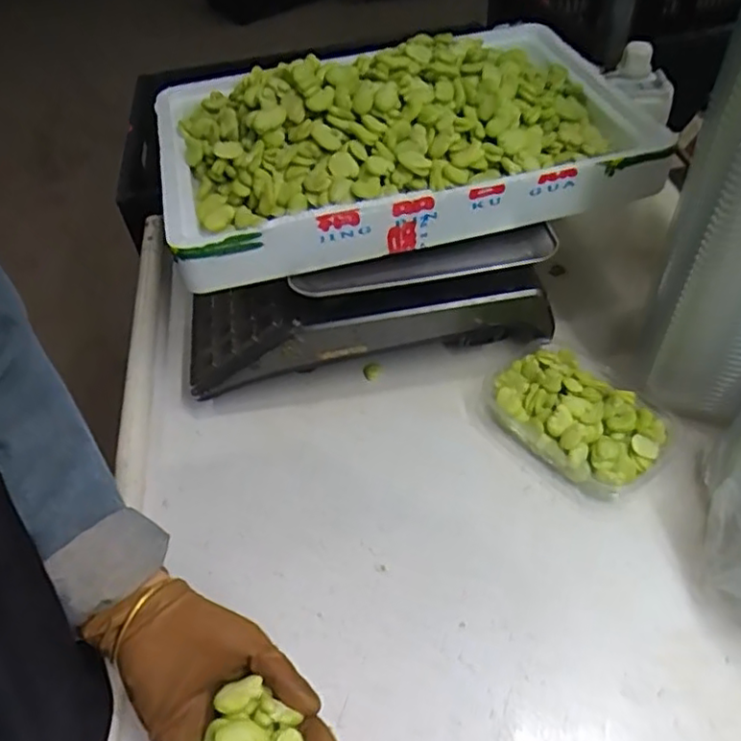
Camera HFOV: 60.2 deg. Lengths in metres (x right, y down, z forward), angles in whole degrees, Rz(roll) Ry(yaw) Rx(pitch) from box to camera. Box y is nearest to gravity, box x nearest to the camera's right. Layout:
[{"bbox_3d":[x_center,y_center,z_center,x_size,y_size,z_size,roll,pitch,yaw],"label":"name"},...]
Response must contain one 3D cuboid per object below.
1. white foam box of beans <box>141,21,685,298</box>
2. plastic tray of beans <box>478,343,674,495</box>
[{"bbox_3d":[0.025,-0.237,0.601,0.445,0.103,0.276,-13,49,-5],"label":"white foam box of beans"},{"bbox_3d":[0.181,0.043,0.564,0.097,0.044,0.144,-33,53,-22],"label":"plastic tray of beans"}]

